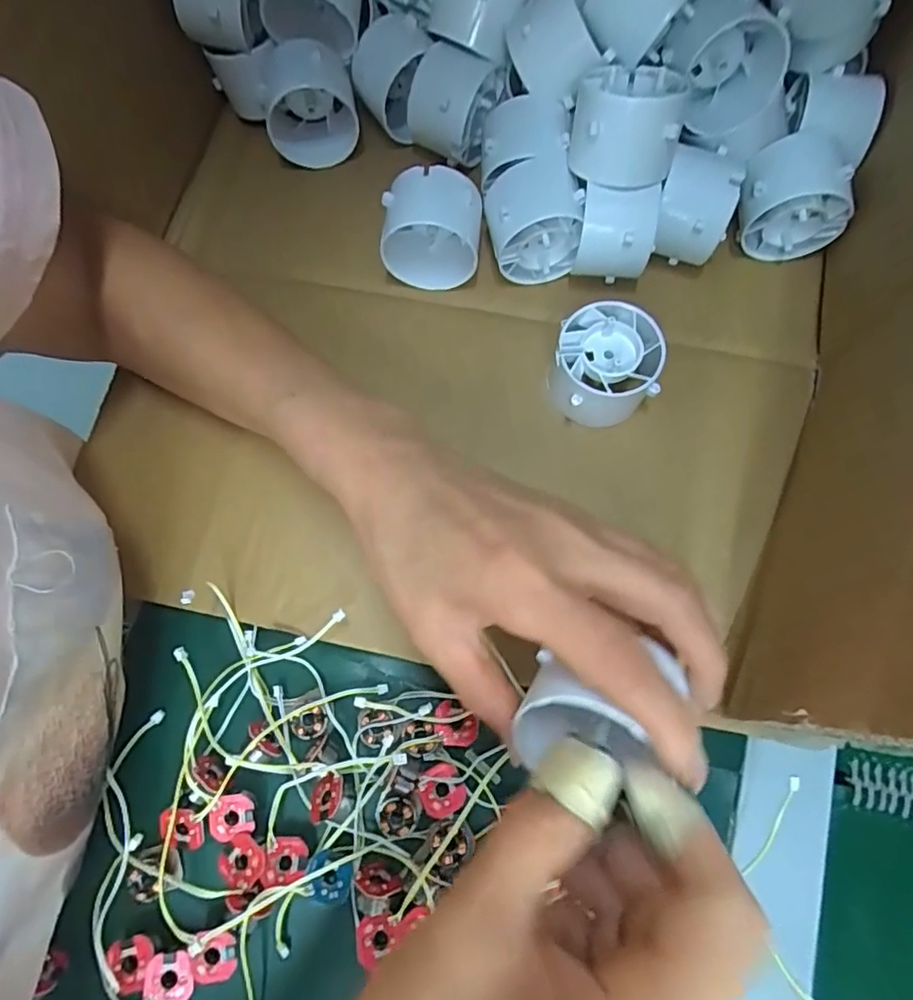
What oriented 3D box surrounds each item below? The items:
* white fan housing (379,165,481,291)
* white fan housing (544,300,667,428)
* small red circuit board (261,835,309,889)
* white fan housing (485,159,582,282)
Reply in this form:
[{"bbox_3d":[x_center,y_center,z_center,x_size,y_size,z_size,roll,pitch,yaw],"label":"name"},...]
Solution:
[{"bbox_3d":[-0.013,-0.136,0.294,0.048,0.057,0.033,0,75,-2],"label":"white fan housing"},{"bbox_3d":[0.071,-0.065,0.274,0.048,0.034,0.047,0,75,-2],"label":"white fan housing"},{"bbox_3d":[-0.073,0.153,0.241,0.019,0.004,0.018,-4,75,-3],"label":"small red circuit board"},{"bbox_3d":[0.037,-0.140,0.289,0.043,0.045,0.036,-11,75,-5],"label":"white fan housing"}]

